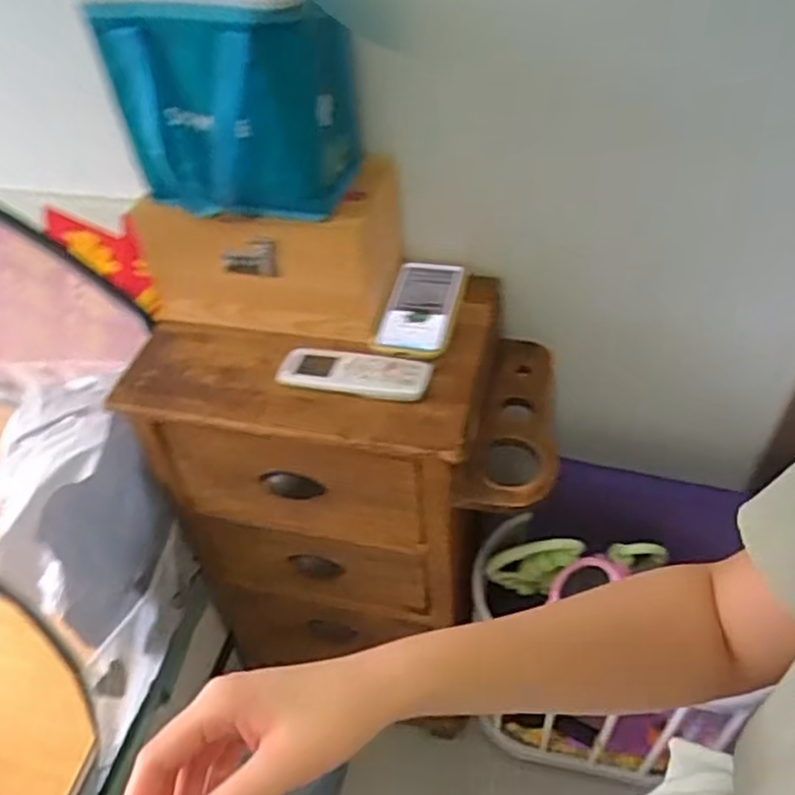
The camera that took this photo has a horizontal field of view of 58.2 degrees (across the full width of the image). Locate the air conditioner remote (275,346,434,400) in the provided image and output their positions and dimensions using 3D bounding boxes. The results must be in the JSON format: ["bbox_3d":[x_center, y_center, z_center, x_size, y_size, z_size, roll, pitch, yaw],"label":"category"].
[{"bbox_3d":[-0.044,-0.028,0.762,0.161,0.023,0.052,8,47,13],"label":"air conditioner remote"}]

